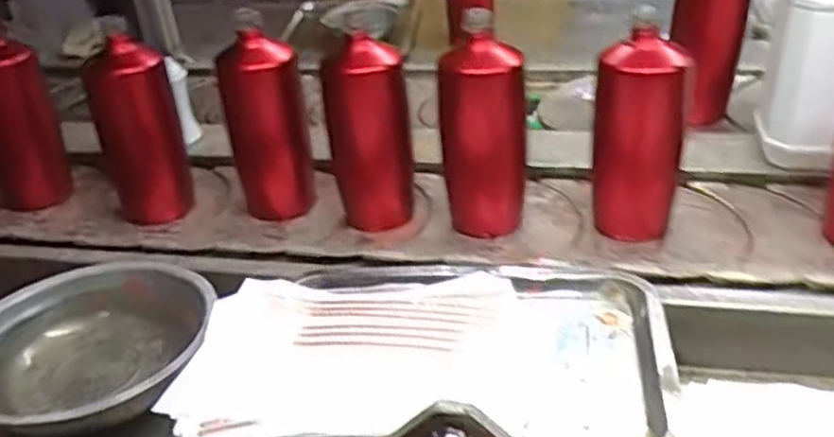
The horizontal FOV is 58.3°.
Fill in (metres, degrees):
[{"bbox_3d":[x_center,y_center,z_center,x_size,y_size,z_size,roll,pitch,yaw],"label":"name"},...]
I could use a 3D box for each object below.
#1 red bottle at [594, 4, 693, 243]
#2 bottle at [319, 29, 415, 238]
[{"bbox_3d":[0.198,-0.075,0.676,0.079,0.181,0.063,7,34,19],"label":"red bottle"},{"bbox_3d":[-0.044,-0.074,0.730,0.072,0.186,0.067,-5,30,3],"label":"bottle"}]

